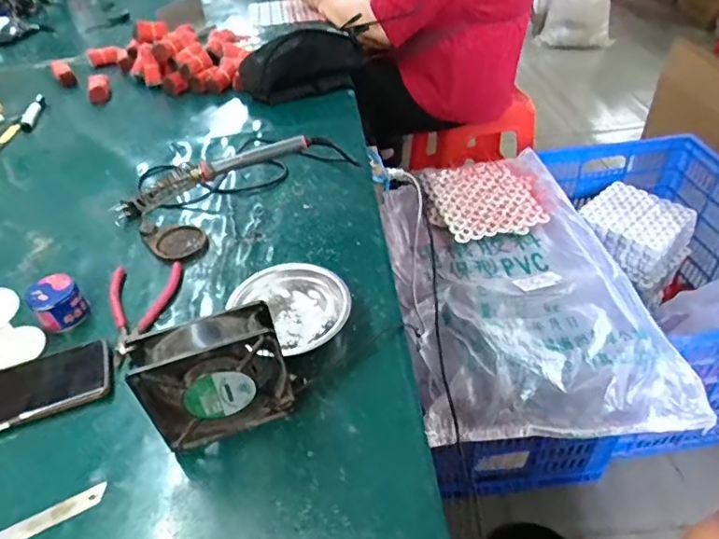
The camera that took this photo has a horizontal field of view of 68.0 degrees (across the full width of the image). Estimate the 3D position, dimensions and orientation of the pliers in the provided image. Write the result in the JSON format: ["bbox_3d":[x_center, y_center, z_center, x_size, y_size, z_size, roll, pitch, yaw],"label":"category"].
[{"bbox_3d":[-0.253,0.044,0.615,0.075,0.017,0.146,-7,42,-4],"label":"pliers"}]

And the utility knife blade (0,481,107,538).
[{"bbox_3d":[-0.266,0.212,0.451,0.098,0.004,0.019,-24,48,-17],"label":"utility knife blade"}]

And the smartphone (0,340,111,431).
[{"bbox_3d":[-0.337,0.123,0.538,0.164,0.013,0.074,-17,43,-14],"label":"smartphone"}]

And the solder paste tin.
[{"bbox_3d":[-0.345,0.037,0.609,0.047,0.043,0.053,31,54,35],"label":"solder paste tin"}]

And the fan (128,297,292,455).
[{"bbox_3d":[-0.124,0.095,0.471,0.122,0.116,0.047,-16,42,-11],"label":"fan"}]

